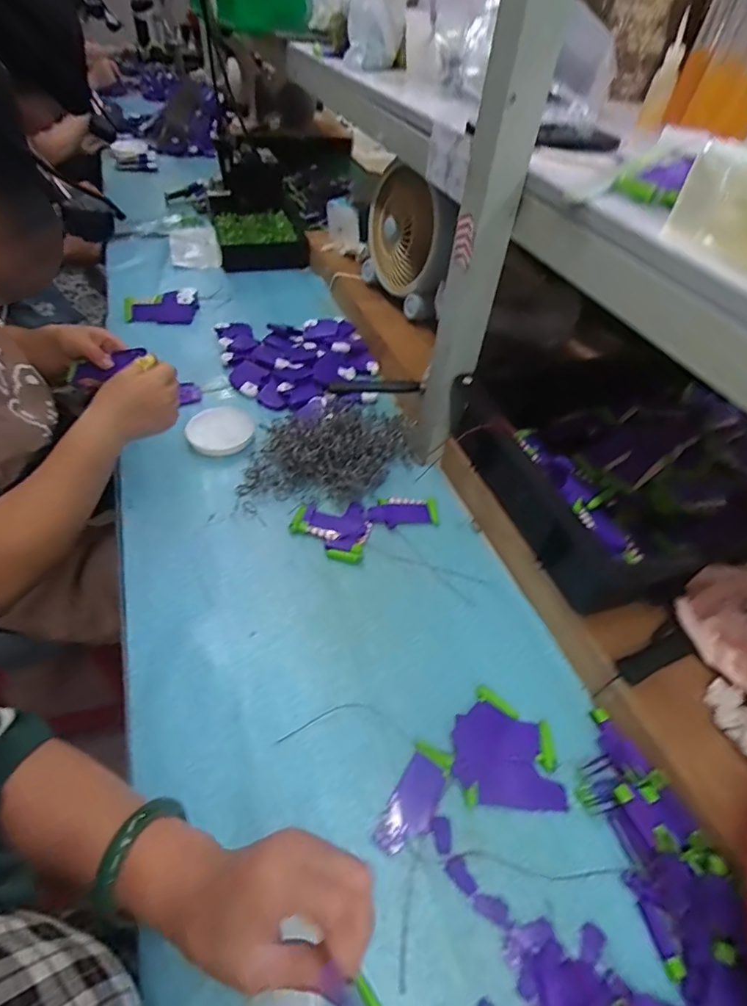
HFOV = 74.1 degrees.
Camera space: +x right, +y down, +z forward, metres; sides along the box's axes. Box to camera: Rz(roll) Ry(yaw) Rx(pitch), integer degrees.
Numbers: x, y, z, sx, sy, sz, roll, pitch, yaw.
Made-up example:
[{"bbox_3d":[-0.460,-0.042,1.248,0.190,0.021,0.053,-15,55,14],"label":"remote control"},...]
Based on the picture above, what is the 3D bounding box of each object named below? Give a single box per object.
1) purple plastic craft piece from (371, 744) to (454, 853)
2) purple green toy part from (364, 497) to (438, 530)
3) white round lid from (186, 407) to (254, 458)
[{"bbox_3d":[0.035,0.250,0.417,0.037,0.006,0.087,26,50,18],"label":"purple plastic craft piece"},{"bbox_3d":[0.037,0.012,0.632,0.089,0.012,0.044,-2,47,-7],"label":"purple green toy part"},{"bbox_3d":[-0.218,-0.107,0.703,0.089,0.010,0.105,-11,49,-15],"label":"white round lid"}]

